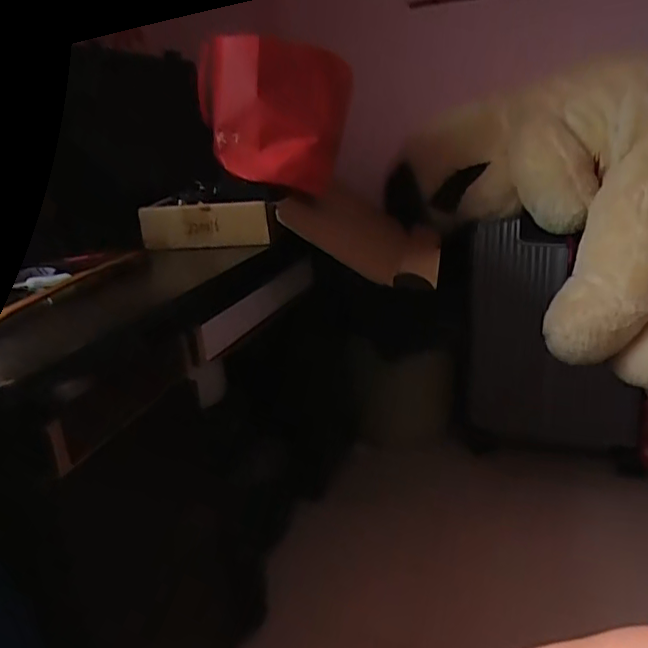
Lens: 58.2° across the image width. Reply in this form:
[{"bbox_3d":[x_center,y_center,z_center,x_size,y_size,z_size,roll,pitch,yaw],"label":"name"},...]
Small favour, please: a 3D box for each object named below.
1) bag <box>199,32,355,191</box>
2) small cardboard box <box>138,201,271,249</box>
[{"bbox_3d":[-0.101,-0.451,1.249,0.307,0.289,0.206,-6,17,-5],"label":"bag"},{"bbox_3d":[-0.233,-0.189,1.121,0.259,0.078,0.044,0,18,14],"label":"small cardboard box"}]

